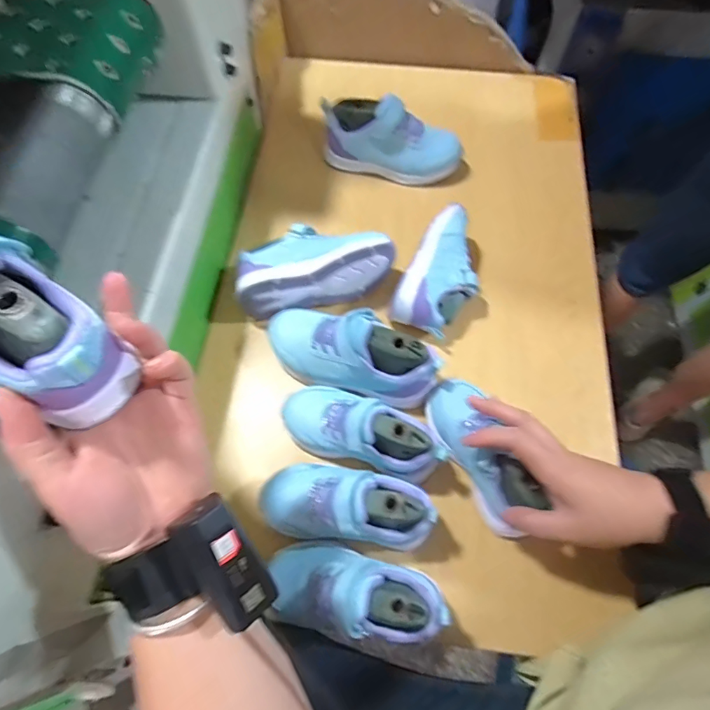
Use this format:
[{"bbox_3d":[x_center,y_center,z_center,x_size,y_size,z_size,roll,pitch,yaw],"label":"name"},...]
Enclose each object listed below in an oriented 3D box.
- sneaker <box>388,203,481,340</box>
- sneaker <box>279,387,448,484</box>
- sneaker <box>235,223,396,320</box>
[{"bbox_3d":[0.105,-0.093,0.535,0.077,0.064,0.145,27,68,12],"label":"sneaker"},{"bbox_3d":[0.006,0.079,0.459,0.172,0.087,0.069,15,65,22],"label":"sneaker"},{"bbox_3d":[-0.050,-0.110,0.547,0.187,0.075,0.084,-16,66,-8],"label":"sneaker"}]

